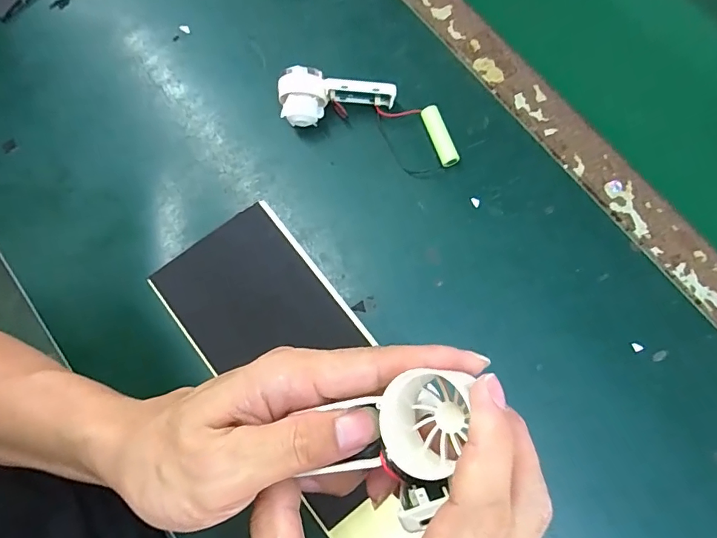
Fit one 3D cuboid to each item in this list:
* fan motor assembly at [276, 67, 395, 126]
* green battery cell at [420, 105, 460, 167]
[{"bbox_3d":[-0.017,-0.138,0.386,0.091,0.039,0.031,-5,76,0],"label":"fan motor assembly"},{"bbox_3d":[0.066,-0.107,0.387,0.015,0.012,0.051,-22,77,-4],"label":"green battery cell"}]

